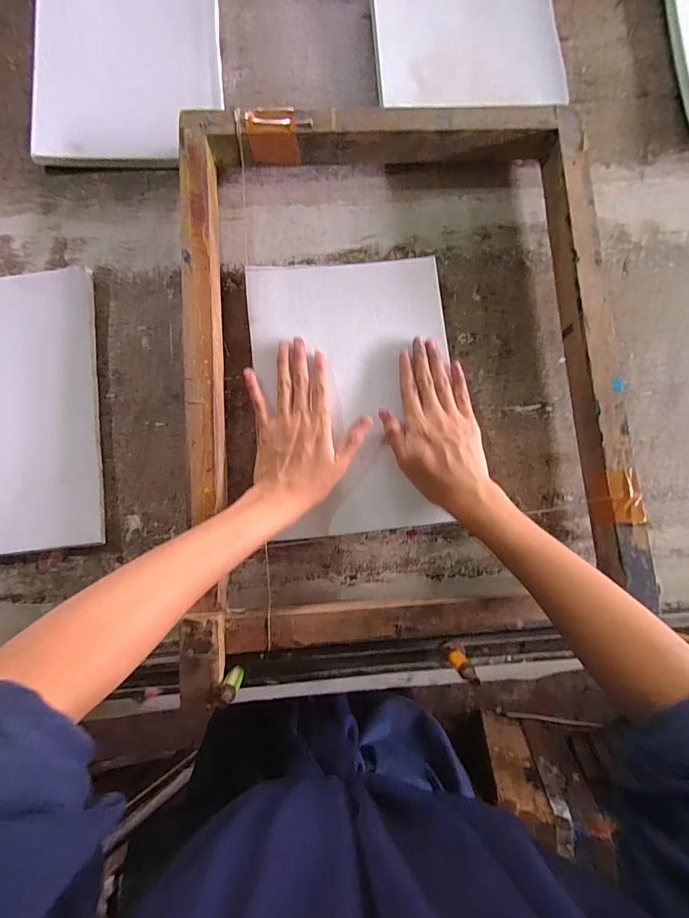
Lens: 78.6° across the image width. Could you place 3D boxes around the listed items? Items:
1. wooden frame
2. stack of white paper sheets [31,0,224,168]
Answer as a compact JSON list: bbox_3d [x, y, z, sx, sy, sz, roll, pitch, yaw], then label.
[{"bbox_3d":[0.055,-0.089,0.402,0.394,0.061,0.524,-4,82,-3],"label":"wooden frame"},{"bbox_3d":[-0.234,-0.444,0.459,0.191,0.018,0.261,-5,82,-3],"label":"stack of white paper sheets"}]

